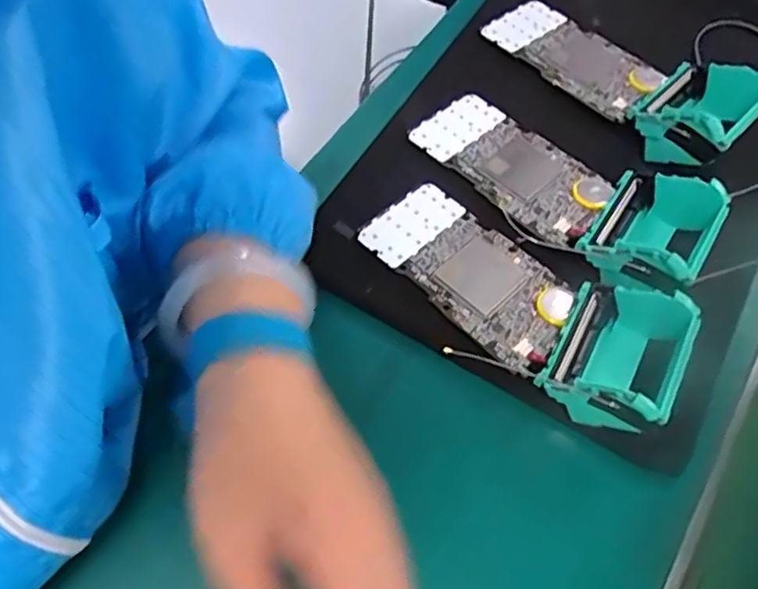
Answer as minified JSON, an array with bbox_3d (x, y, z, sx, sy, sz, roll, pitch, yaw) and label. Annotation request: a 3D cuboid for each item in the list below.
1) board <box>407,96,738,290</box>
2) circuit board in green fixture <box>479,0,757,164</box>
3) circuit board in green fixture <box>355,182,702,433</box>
[{"bbox_3d":[0.108,-0.074,0.371,0.187,0.041,0.073,37,69,18],"label":"board"},{"bbox_3d":[0.162,-0.158,0.414,0.080,0.041,0.192,-40,69,-18],"label":"circuit board in green fixture"},{"bbox_3d":[0.071,-0.003,0.331,0.188,0.041,0.083,37,69,18],"label":"circuit board in green fixture"}]

